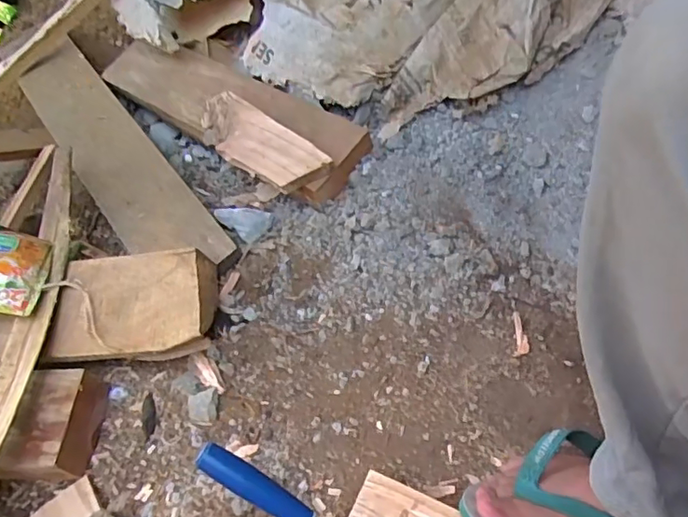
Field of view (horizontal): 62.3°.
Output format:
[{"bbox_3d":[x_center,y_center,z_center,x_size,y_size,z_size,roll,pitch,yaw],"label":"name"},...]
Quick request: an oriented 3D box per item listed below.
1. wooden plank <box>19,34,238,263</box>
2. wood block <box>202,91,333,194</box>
[{"bbox_3d":[-0.359,-0.167,0.867,0.119,0.016,0.554,-38,63,-8],"label":"wooden plank"},{"bbox_3d":[-0.118,-0.160,0.798,0.222,0.028,0.084,35,77,26],"label":"wood block"}]

